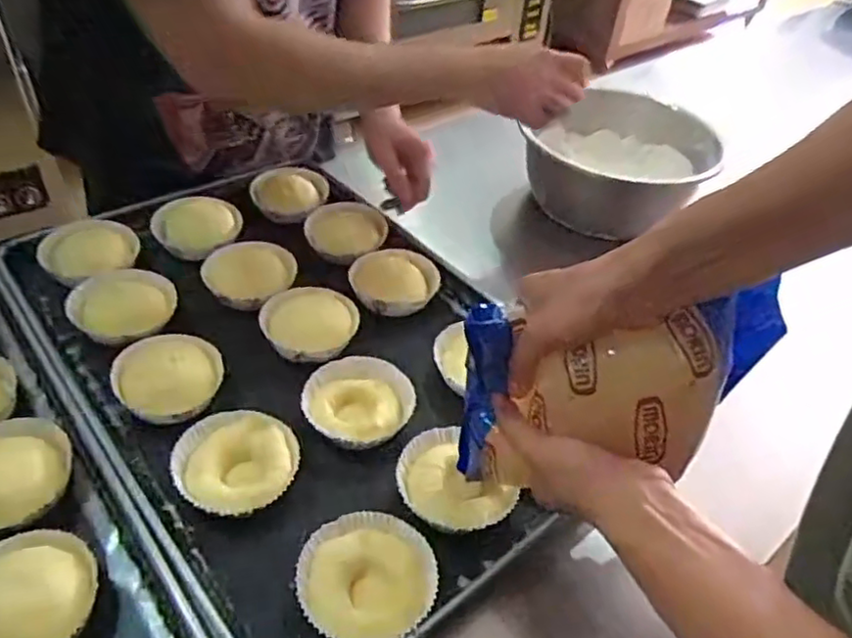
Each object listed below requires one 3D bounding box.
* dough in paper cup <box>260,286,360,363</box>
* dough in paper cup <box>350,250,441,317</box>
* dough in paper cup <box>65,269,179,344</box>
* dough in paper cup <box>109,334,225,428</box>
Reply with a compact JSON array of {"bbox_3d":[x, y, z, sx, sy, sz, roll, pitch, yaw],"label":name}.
[{"bbox_3d":[-0.119,0.002,0.671,0.094,0.029,0.085,-1,42,-7],"label":"dough in paper cup"},{"bbox_3d":[-0.039,-0.045,0.733,0.084,0.036,0.087,3,42,-3],"label":"dough in paper cup"},{"bbox_3d":[-0.311,-0.017,0.671,0.103,0.018,0.096,3,42,-3],"label":"dough in paper cup"},{"bbox_3d":[-0.239,0.050,0.608,0.092,0.028,0.101,-16,46,-22],"label":"dough in paper cup"}]

